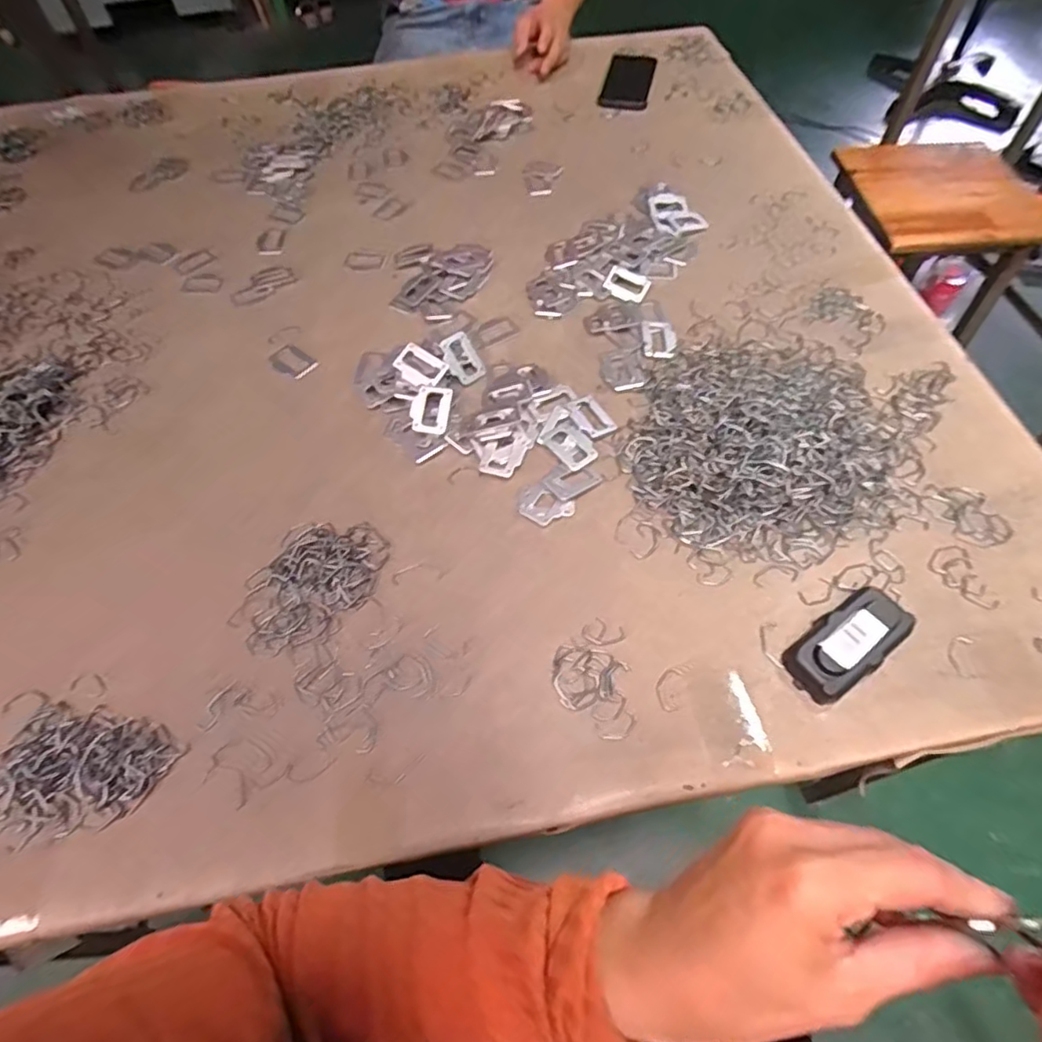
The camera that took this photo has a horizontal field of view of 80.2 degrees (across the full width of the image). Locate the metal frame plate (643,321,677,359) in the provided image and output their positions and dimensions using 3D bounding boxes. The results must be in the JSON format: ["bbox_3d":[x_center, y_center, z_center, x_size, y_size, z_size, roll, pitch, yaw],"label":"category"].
[{"bbox_3d":[0.154,-0.201,0.685,0.035,0.005,0.056,1,56,3],"label":"metal frame plate"}]

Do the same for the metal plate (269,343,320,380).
[{"bbox_3d":[-0.250,-0.175,0.676,0.054,0.009,0.034,35,64,23],"label":"metal plate"}]

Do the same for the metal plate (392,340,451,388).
[{"bbox_3d":[-0.104,-0.158,0.636,0.049,0.004,0.044,32,62,-2],"label":"metal plate"}]

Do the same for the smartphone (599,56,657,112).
[{"bbox_3d":[0.170,-0.695,0.984,0.076,0.009,0.144,11,65,8],"label":"smartphone"}]

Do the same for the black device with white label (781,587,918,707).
[{"bbox_3d":[0.259,0.095,0.489,0.102,0.030,0.052,-34,61,-19],"label":"black device with white label"}]

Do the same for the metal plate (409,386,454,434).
[{"bbox_3d":[-0.090,-0.111,0.617,0.040,0.008,0.051,3,76,-1],"label":"metal plate"}]

